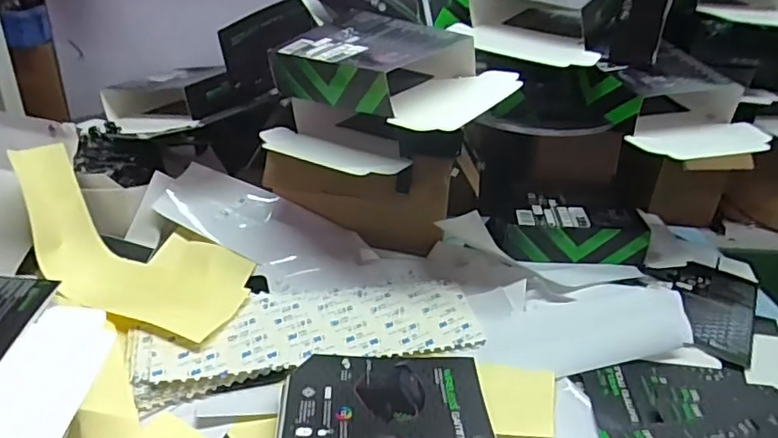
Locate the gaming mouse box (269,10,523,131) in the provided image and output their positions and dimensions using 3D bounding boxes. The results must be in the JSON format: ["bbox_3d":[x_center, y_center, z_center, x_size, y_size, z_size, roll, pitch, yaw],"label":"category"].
[{"bbox_3d":[0.005,-0.178,0.679,0.256,0.068,0.181,21,34,29],"label":"gaming mouse box"}]

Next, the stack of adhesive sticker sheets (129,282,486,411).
[{"bbox_3d":[-0.080,0.120,0.636,0.361,0.023,0.117,-5,30,-15],"label":"stack of adhesive sticker sheets"}]

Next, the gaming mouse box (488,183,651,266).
[{"bbox_3d":[0.250,0.001,0.833,0.183,0.055,0.147,3,29,0],"label":"gaming mouse box"}]

